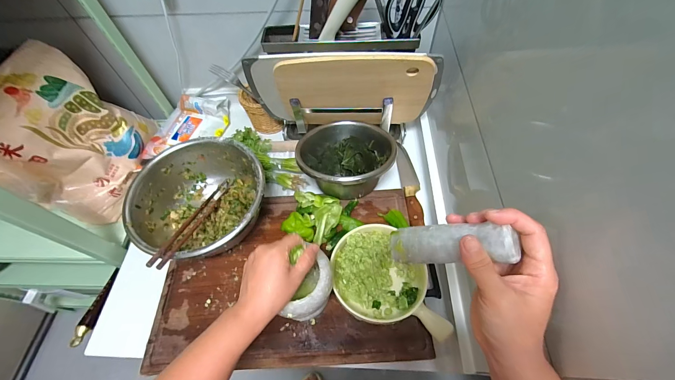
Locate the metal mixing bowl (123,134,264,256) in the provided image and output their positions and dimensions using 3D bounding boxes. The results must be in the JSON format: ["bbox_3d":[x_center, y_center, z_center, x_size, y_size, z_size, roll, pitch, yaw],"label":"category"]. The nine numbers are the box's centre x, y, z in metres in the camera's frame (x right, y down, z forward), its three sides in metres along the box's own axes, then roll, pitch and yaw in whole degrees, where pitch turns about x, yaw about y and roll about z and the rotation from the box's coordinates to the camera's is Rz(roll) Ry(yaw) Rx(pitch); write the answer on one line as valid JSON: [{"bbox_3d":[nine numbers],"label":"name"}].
[{"bbox_3d":[-0.239,0.025,0.530,0.221,0.100,0.215,-1,59,2],"label":"metal mixing bowl"}]

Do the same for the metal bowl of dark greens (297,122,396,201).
[{"bbox_3d":[0.014,-0.061,0.590,0.192,0.094,0.167,19,62,13],"label":"metal bowl of dark greens"}]

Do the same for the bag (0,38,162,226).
[{"bbox_3d":[-0.522,-0.109,0.568,0.134,0.237,0.263,3,59,4],"label":"bag"}]

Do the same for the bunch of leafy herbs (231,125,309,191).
[{"bbox_3d":[-0.161,-0.078,0.641,0.067,0.035,0.234,-39,65,-19],"label":"bunch of leafy herbs"}]

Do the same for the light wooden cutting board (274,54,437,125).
[{"bbox_3d":[0.036,-0.181,0.548,0.274,0.199,0.018,1,72,5],"label":"light wooden cutting board"}]

